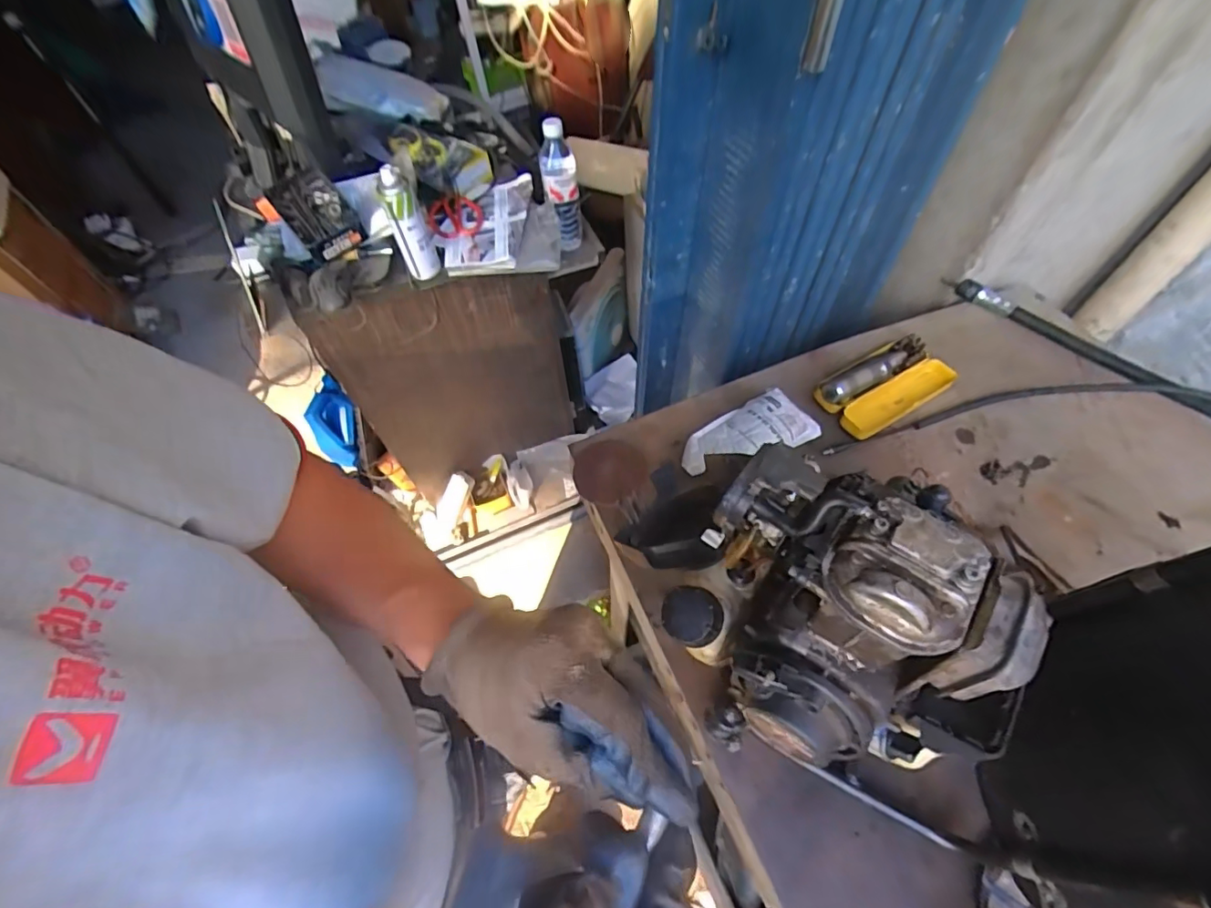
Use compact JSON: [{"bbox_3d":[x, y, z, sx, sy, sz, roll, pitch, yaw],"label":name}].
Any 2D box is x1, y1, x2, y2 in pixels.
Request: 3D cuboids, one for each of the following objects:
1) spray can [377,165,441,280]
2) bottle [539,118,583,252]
[{"bbox_3d":[-0.316,-0.368,0.840,0.055,0.164,0.060,-21,59,-10],"label":"spray can"},{"bbox_3d":[-0.080,-0.477,0.965,0.065,0.228,0.069,-8,58,-2],"label":"bottle"}]

